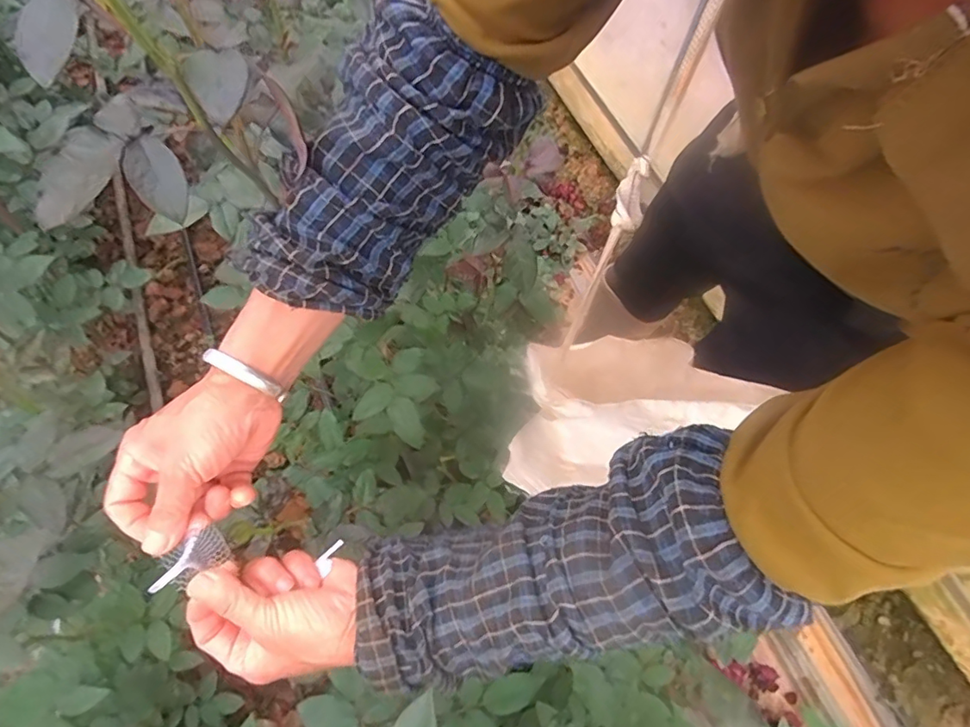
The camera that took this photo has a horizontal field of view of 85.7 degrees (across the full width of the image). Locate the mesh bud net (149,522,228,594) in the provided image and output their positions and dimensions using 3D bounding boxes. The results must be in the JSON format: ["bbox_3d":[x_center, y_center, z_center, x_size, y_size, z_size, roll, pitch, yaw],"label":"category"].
[{"bbox_3d":[-0.175,0.117,0.307,0.022,0.012,0.046,34,31,12],"label":"mesh bud net"}]

